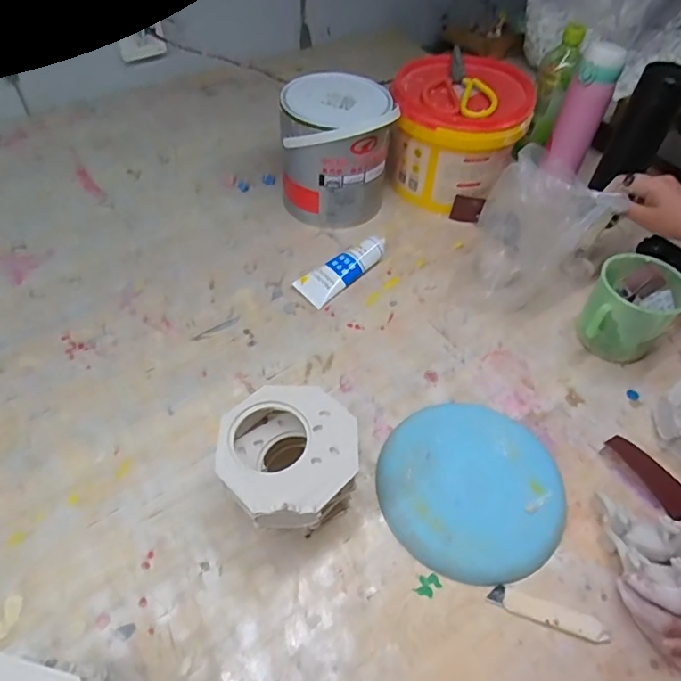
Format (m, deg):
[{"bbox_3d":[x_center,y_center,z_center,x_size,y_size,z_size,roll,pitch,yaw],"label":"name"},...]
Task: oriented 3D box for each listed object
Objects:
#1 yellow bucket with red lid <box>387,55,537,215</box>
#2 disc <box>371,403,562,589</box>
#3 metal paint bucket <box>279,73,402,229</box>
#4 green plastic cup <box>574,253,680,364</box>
[{"bbox_3d":[0.177,-0.318,0.804,0.187,0.164,0.204,2,51,-2],"label":"yellow bucket with red lid"},{"bbox_3d":[0.130,0.143,0.517,0.179,0.018,0.176,2,51,-2],"label":"disc"},{"bbox_3d":[-0.004,-0.280,0.771,0.156,0.170,0.143,3,51,-1],"label":"metal paint bucket"},{"bbox_3d":[0.346,-0.036,0.622,0.097,0.098,0.091,2,51,-2],"label":"green plastic cup"}]

